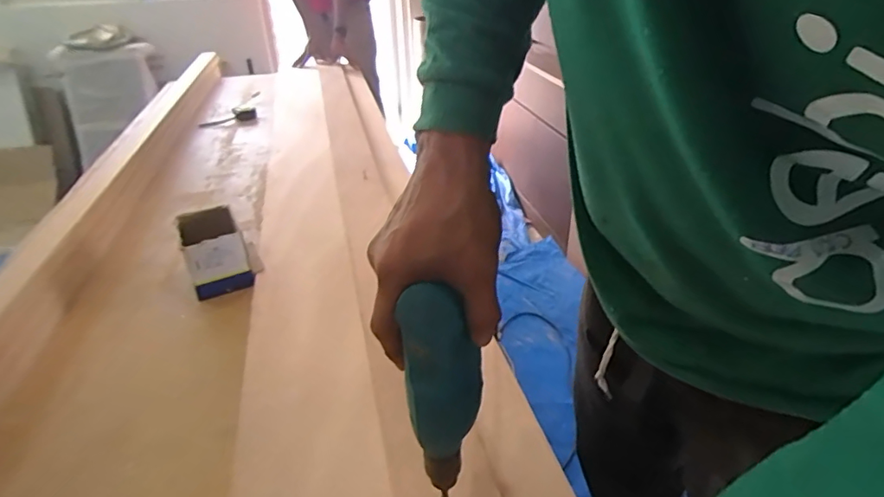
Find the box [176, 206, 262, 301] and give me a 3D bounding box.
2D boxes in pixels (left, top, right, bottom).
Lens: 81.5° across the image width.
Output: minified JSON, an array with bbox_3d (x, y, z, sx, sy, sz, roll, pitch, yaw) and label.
[{"bbox_3d":[-0.387,0.003,0.891,0.102,0.106,0.123,-15,34,-21],"label":"box"}]

